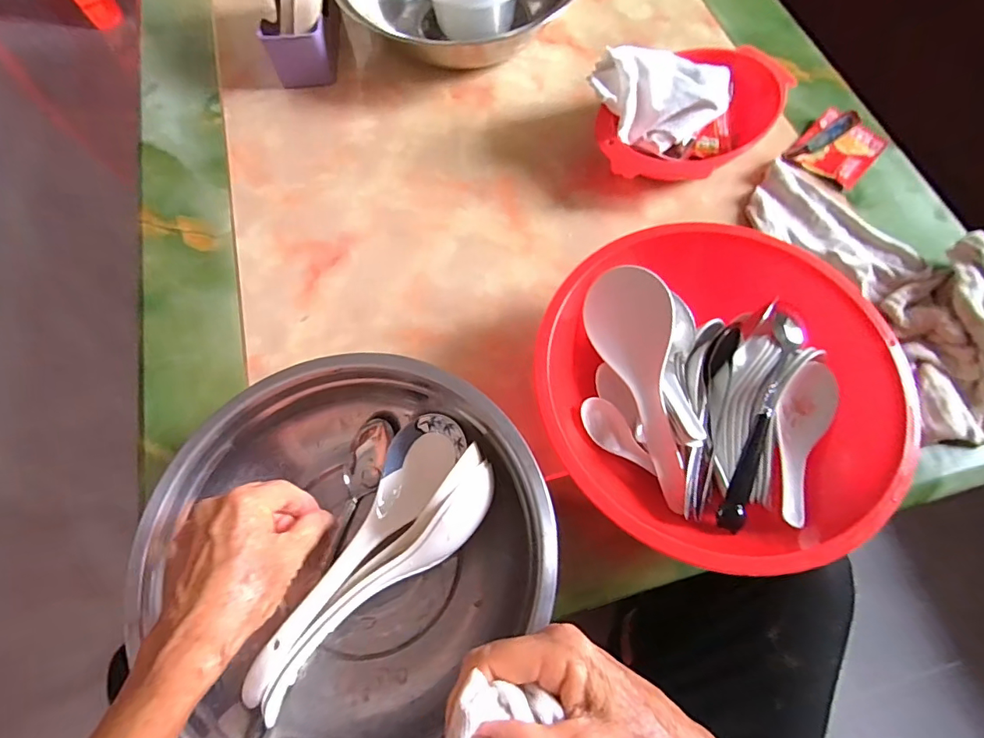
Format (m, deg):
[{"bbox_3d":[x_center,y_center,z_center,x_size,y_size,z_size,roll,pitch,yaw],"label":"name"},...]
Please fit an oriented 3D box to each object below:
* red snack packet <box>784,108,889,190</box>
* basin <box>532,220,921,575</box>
[{"bbox_3d":[0.354,-0.227,0.498,0.070,0.012,0.083,41,74,16],"label":"red snack packet"},{"bbox_3d":[0.157,0.018,0.364,0.244,0.087,0.233,-1,67,1],"label":"basin"}]

